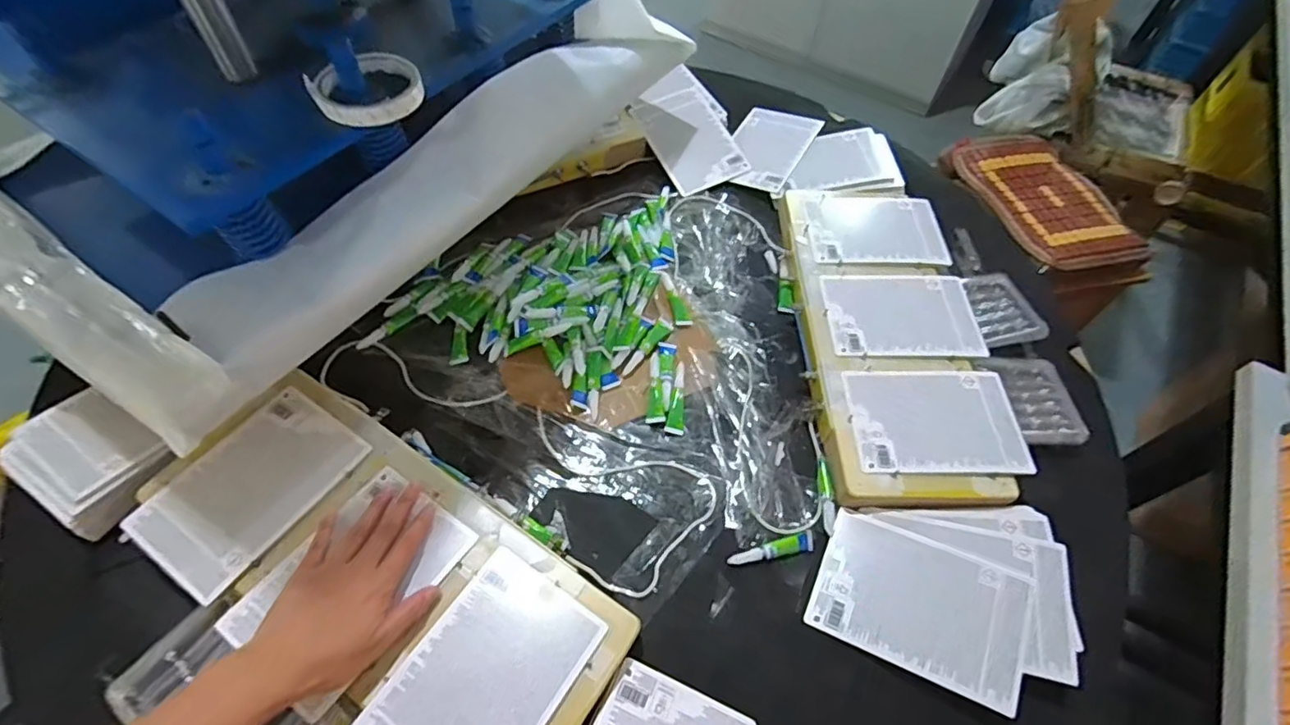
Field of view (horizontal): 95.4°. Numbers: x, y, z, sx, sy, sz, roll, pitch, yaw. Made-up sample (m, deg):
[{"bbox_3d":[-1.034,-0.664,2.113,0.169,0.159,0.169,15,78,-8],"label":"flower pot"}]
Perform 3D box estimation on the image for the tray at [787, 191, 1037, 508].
[{"bbox_3d":[0.279,-0.043,0.681,0.192,0.048,0.428,2,56,-2],"label":"tray"}]

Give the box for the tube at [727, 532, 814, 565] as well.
[{"bbox_3d":[0.119,0.176,0.547,0.084,0.007,0.016,-11,57,-10],"label":"tube"}]

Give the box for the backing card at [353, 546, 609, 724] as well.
[{"bbox_3d":[-0.123,0.241,0.446,0.115,0.006,0.168,30,58,17],"label":"backing card"}]

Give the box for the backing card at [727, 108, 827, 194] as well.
[{"bbox_3d":[0.179,-0.315,0.856,0.112,0.011,0.164,21,64,20],"label":"backing card"}]

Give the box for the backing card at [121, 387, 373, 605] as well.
[{"bbox_3d":[-0.349,0.109,0.521,0.114,0.007,0.168,31,59,17],"label":"backing card"}]

